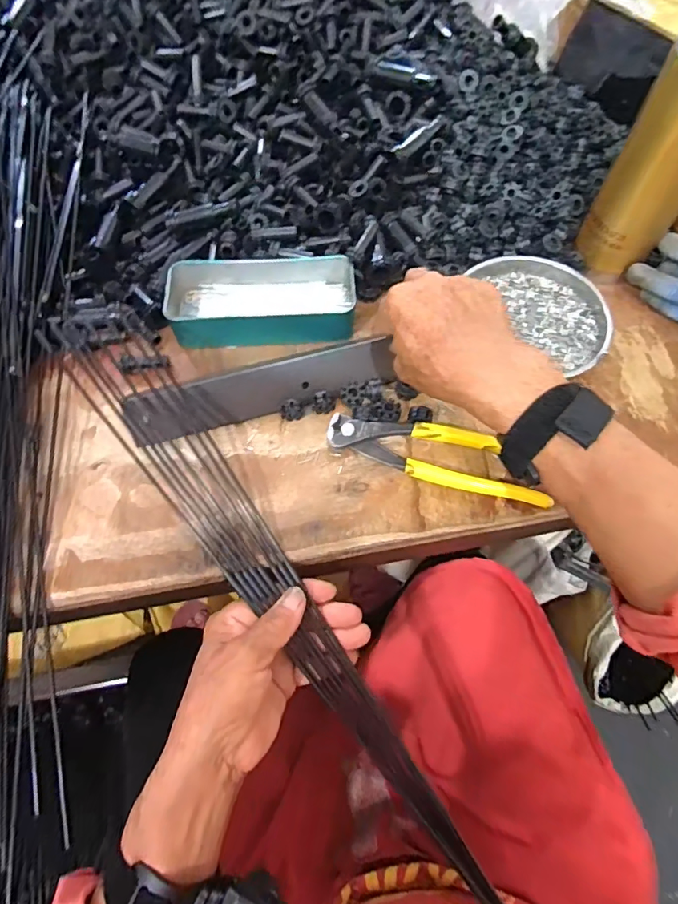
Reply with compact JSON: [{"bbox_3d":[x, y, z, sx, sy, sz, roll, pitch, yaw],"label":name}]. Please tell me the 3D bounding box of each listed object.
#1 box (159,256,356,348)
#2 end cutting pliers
[{"bbox_3d":[-0.064,-0.130,0.428,0.153,0.036,0.075,-2,64,-1],"label":"box"},{"bbox_3d":[0.072,0.002,0.371,0.161,0.016,0.041,12,64,6],"label":"end cutting pliers"}]

